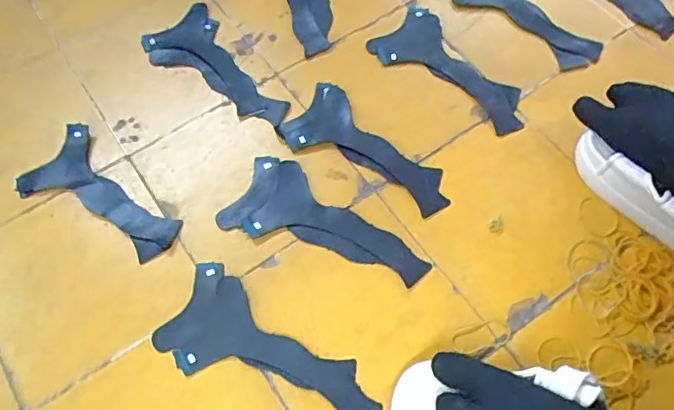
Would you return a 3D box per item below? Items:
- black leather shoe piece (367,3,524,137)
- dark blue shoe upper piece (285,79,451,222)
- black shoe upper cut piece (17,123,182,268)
[{"bbox_3d":[0.140,-0.163,0.679,0.091,0.014,0.206,-42,69,-17],"label":"black leather shoe piece"},{"bbox_3d":[0.030,-0.053,0.632,0.093,0.006,0.199,-42,74,-18],"label":"dark blue shoe upper piece"},{"bbox_3d":[-0.253,-0.009,0.610,0.187,0.016,0.094,32,69,17],"label":"black shoe upper cut piece"}]

